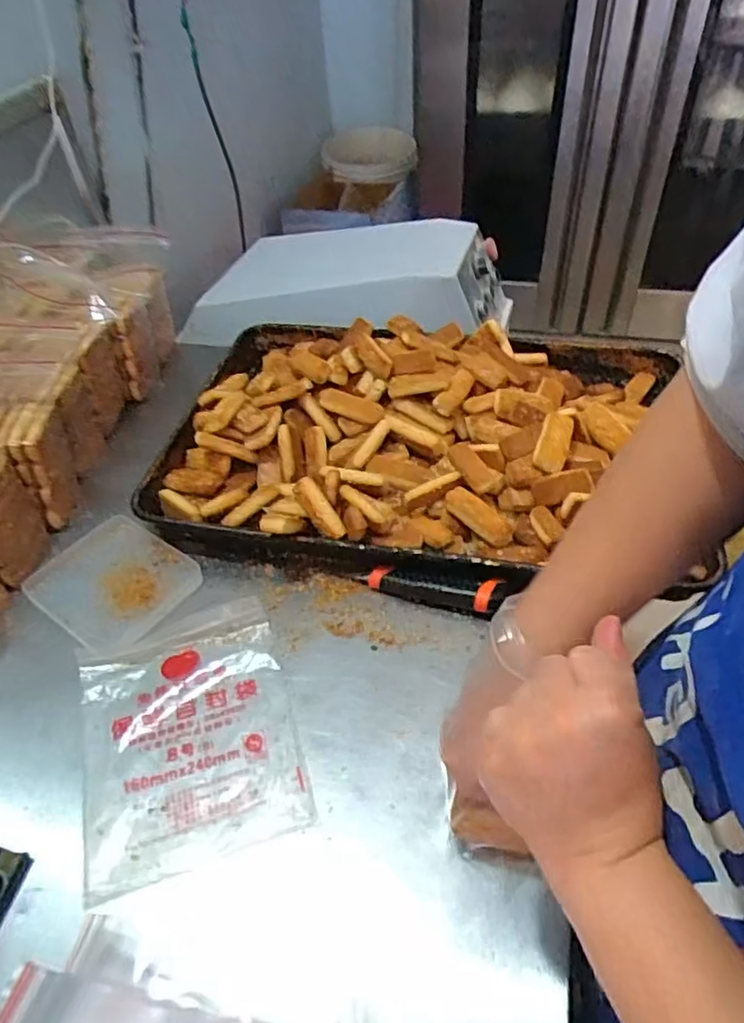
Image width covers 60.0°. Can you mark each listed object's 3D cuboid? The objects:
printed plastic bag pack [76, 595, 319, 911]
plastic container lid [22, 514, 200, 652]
[{"bbox_3d":[-0.160,0.186,0.554,0.174,0.010,0.220,-16,46,-10],"label":"printed plastic bag pack"},{"bbox_3d":[-0.270,0.071,0.671,0.158,0.011,0.129,27,53,27],"label":"plastic container lid"}]

